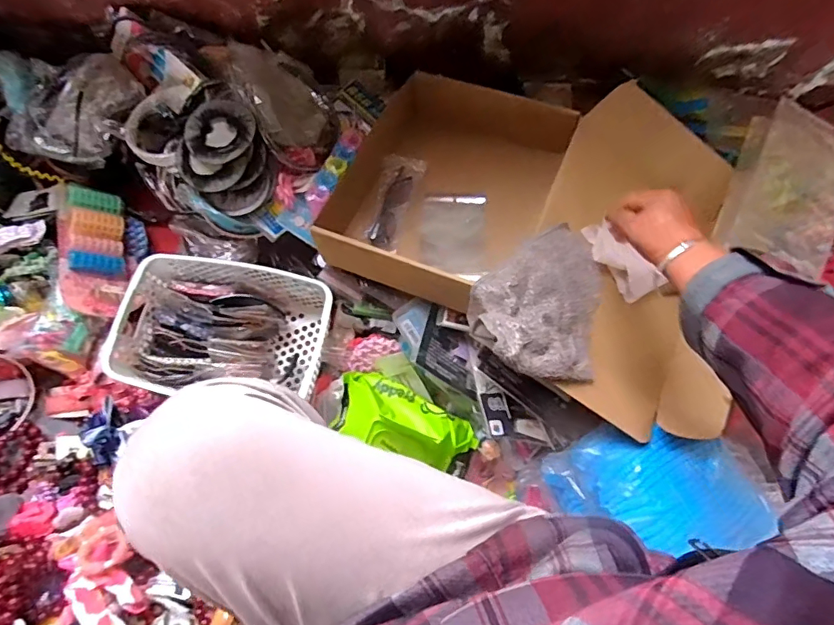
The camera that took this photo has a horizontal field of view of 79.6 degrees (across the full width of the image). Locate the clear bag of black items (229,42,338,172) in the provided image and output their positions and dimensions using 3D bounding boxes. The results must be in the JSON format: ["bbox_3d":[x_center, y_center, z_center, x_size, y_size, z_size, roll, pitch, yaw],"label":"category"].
[{"bbox_3d":[-0.188,-0.292,0.734,0.051,0.149,0.173,-12,88,38],"label":"clear bag of black items"}]

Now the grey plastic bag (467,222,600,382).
[{"bbox_3d":[0.144,-0.020,0.586,0.153,0.067,0.192,10,72,1],"label":"grey plastic bag"}]

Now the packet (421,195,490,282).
[{"bbox_3d":[0.055,-0.111,0.722,0.093,0.029,0.143,1,72,-2],"label":"packet"}]

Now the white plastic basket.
[{"bbox_3d":[-0.291,0.033,0.752,0.297,0.082,0.209,15,72,3],"label":"white plastic basket"}]

